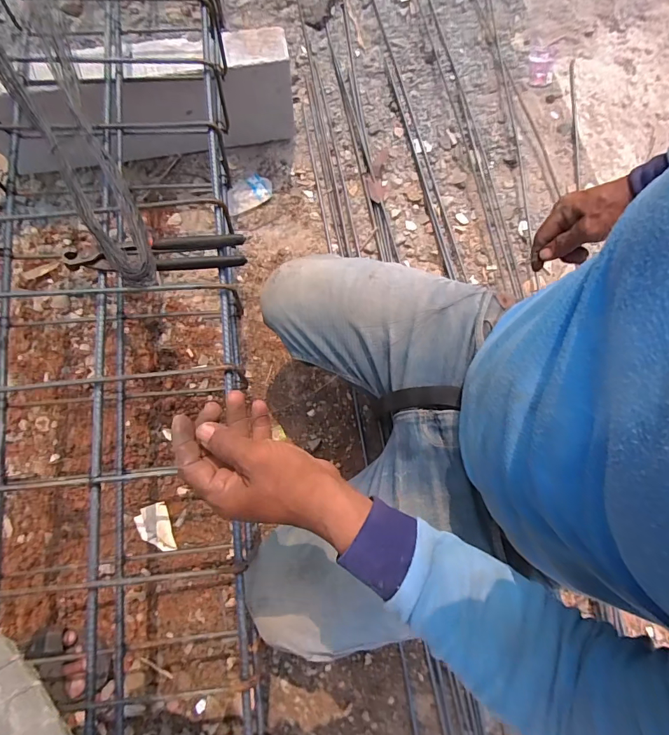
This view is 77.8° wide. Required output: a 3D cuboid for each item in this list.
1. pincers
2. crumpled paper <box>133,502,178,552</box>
[{"bbox_3d":[-0.226,-0.142,0.528,0.220,0.020,0.040,-5,76,-1],"label":"pincers"},{"bbox_3d":[-0.304,0.273,0.700,0.058,0.012,0.080,-17,76,-4],"label":"crumpled paper"}]

